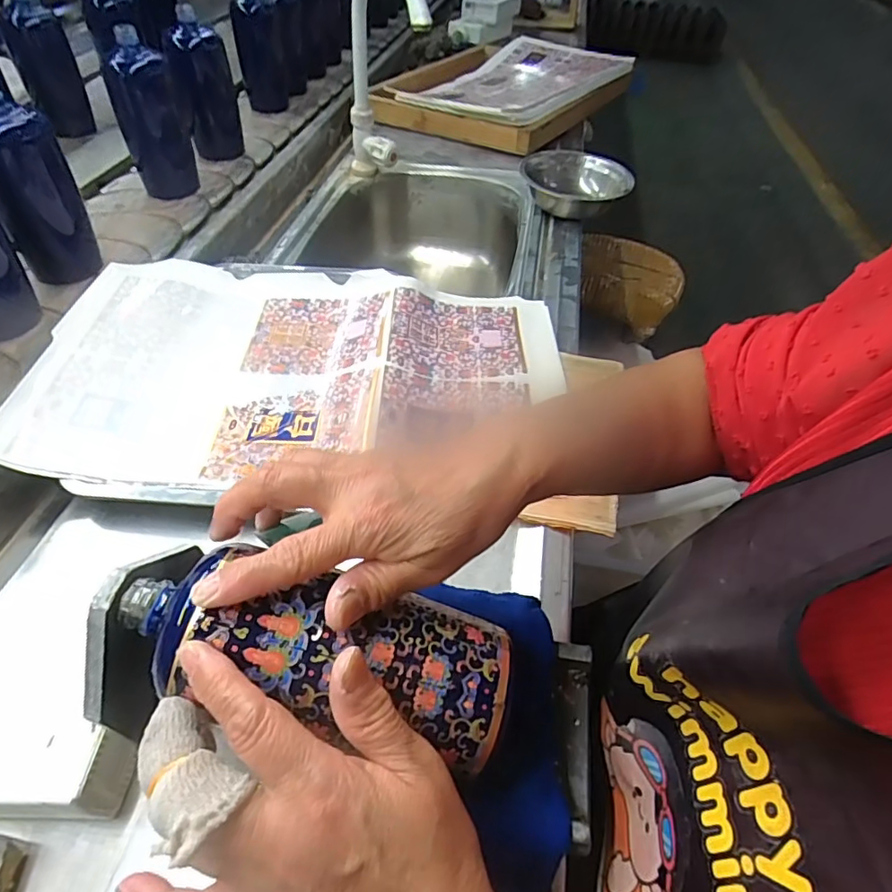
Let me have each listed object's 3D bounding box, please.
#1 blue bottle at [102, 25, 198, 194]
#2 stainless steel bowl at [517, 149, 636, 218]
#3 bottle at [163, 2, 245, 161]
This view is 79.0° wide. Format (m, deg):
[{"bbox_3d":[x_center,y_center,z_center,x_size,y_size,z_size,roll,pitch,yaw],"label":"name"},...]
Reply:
[{"bbox_3d":[-0.404,-0.452,0.738,0.082,0.175,0.077,-17,52,-18],"label":"blue bottle"},{"bbox_3d":[0.190,-0.388,0.811,0.154,0.049,0.153,0,49,-4],"label":"stainless steel bowl"},{"bbox_3d":[-0.363,-0.531,0.820,0.076,0.184,0.066,-7,50,-11],"label":"bottle"}]

